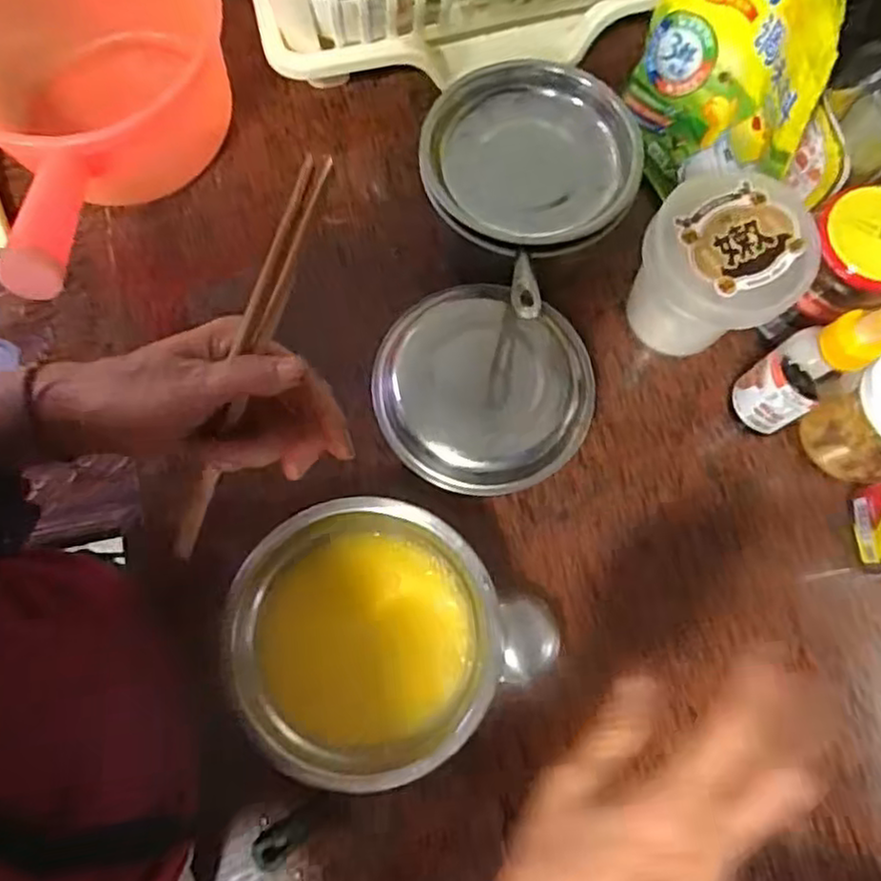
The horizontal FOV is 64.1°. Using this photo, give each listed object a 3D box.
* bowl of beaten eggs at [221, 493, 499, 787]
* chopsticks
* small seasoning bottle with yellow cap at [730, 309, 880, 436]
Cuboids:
[{"bbox_3d":[-0.052,0.133,0.472,0.176,0.055,0.169,0,76,0],"label":"bowl of beaten eggs"},{"bbox_3d":[-0.095,-0.021,0.329,0.011,0.239,0.010,37,35,8],"label":"chopsticks"},{"bbox_3d":[0.238,-0.043,0.464,0.042,0.175,0.044,0,76,0],"label":"small seasoning bottle with yellow cap"}]

